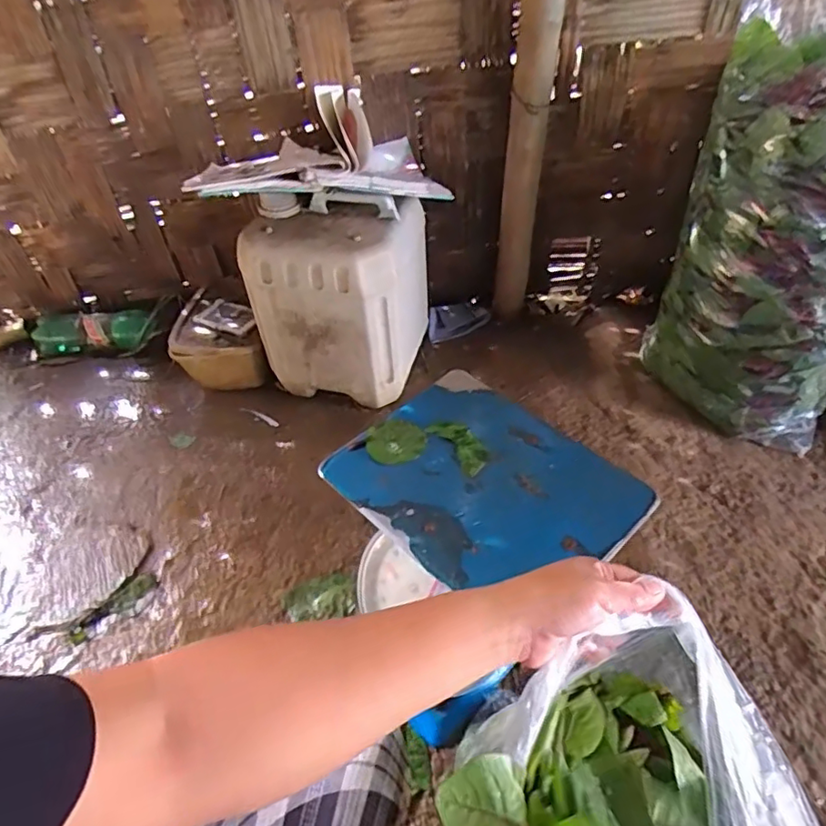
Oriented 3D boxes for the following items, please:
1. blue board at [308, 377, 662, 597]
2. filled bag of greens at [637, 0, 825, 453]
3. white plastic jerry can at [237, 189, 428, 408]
[{"bbox_3d":[0.076,0.074,0.639,0.229,0.012,0.292,-37,54,-28],"label":"blue board"},{"bbox_3d":[0.590,-0.275,0.946,0.336,0.579,0.346,18,50,12],"label":"filled bag of greens"},{"bbox_3d":[-0.121,-0.214,1.031,0.280,0.310,0.227,14,50,8],"label":"white plastic jerry can"}]

